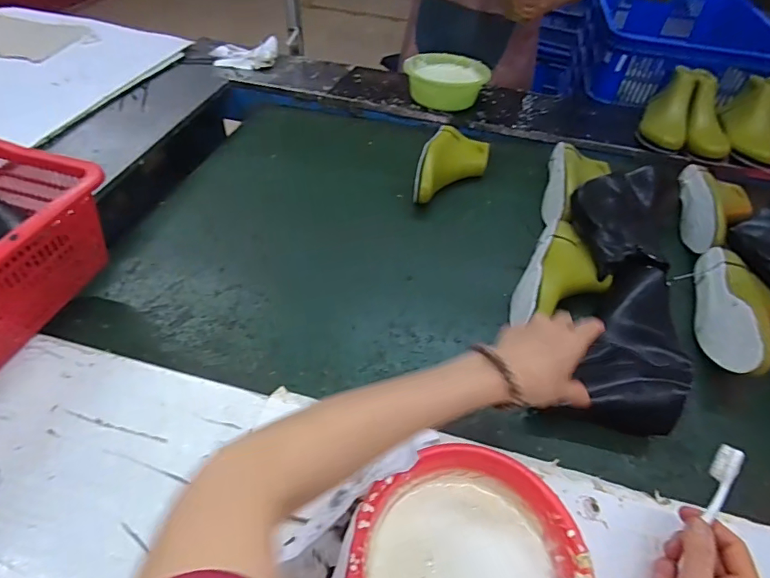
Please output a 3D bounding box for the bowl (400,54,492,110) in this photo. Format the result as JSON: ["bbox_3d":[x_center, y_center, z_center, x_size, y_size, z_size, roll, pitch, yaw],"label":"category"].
[{"bbox_3d":[0.142,-0.491,1.077,0.191,0.070,0.166,-1,49,-4],"label":"bowl"}]

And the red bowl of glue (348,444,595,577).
[{"bbox_3d":[0.067,0.245,0.389,0.186,0.076,0.184,2,49,-2],"label":"red bowl of glue"}]

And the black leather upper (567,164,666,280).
[{"bbox_3d":[0.382,-0.112,0.715,0.146,0.057,0.187,-2,49,-5],"label":"black leather upper"}]

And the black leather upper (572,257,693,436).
[{"bbox_3d":[0.340,0.063,0.606,0.117,0.056,0.254,21,53,14],"label":"black leather upper"}]

